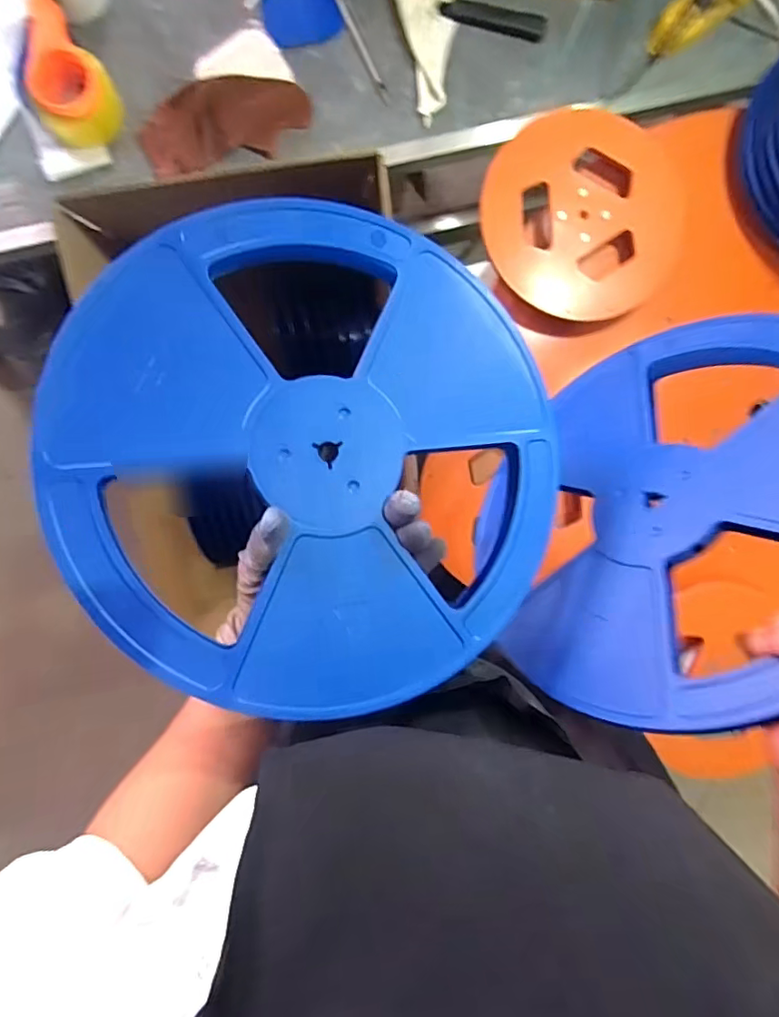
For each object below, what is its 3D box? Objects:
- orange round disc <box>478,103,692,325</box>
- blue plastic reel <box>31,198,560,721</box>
[{"bbox_3d":[0.261,-0.398,0.742,0.266,0.027,0.262,0,93,-4],"label":"orange round disc"},{"bbox_3d":[-0.041,-0.037,0.352,0.319,0.014,0.311,1,85,-14],"label":"blue plastic reel"}]

